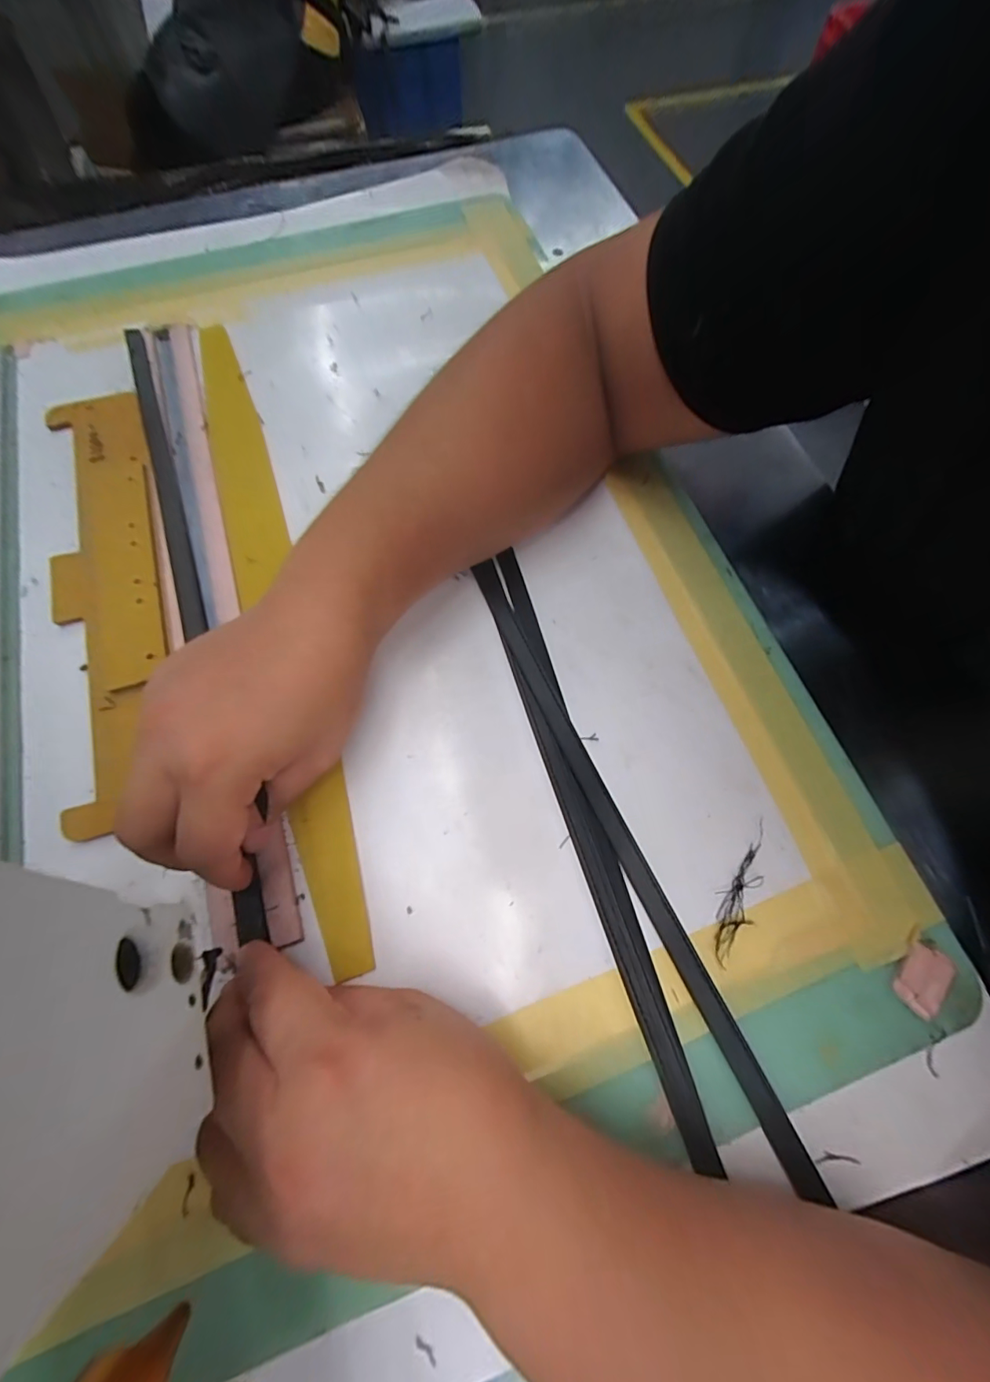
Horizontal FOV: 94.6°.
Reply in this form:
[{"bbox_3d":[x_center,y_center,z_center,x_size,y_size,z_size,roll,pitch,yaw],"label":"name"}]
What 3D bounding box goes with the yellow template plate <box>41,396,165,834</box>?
[{"bbox_3d":[-0.250,-0.074,0.292,0.065,0.008,0.317,-17,72,-8],"label":"yellow template plate"}]

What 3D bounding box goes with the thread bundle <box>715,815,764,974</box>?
[{"bbox_3d":[0.130,0.104,0.238,0.017,0.004,0.074,31,72,9],"label":"thread bundle"}]

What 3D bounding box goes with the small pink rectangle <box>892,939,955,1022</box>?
[{"bbox_3d":[0.210,0.141,0.225,0.019,0.006,0.031,36,73,11],"label":"small pink rectangle"}]

